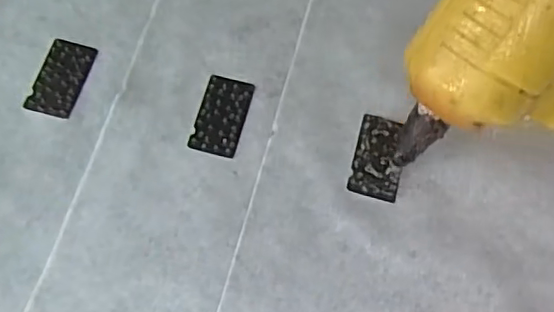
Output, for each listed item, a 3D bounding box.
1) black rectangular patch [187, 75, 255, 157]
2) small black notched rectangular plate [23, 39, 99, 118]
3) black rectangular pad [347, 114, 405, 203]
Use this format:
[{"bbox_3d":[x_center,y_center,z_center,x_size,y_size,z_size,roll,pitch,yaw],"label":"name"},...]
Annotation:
[{"bbox_3d":[-0.019,-0.015,0.200,0.016,0.004,0.029,13,67,2],"label":"black rectangular patch"},{"bbox_3d":[-0.074,-0.028,0.203,0.016,0.004,0.029,14,67,3],"label":"small black notched rectangular plate"},{"bbox_3d":[0.034,0.000,0.194,0.016,0.004,0.029,15,67,3],"label":"black rectangular pad"}]

